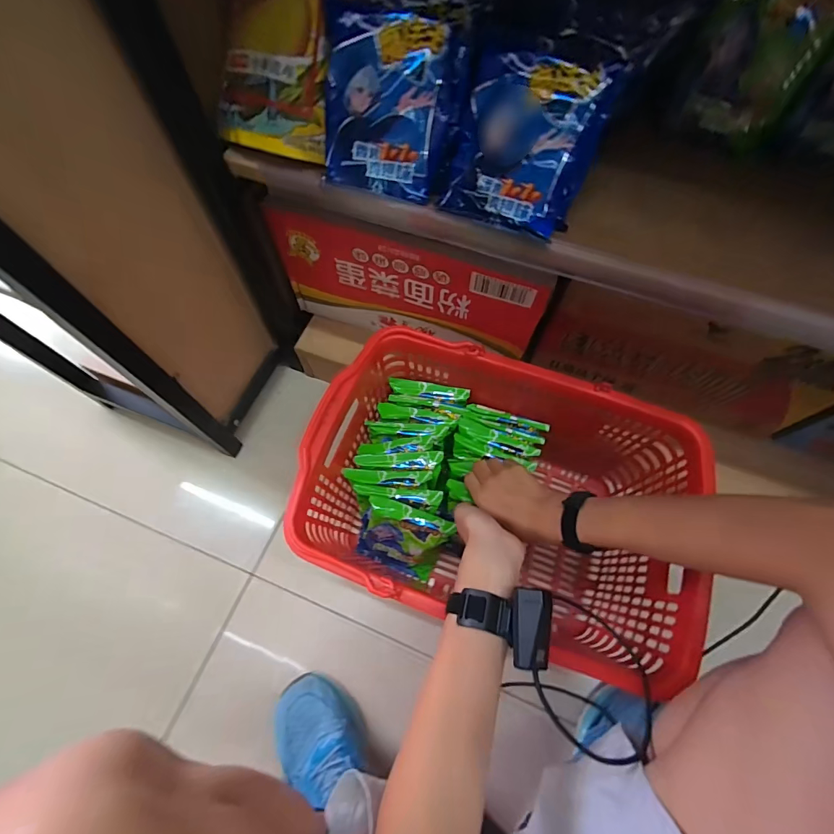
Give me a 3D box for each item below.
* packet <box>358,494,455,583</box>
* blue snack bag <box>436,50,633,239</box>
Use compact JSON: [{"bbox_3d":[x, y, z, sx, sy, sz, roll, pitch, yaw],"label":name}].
[{"bbox_3d":[-0.023,0.186,0.622,0.128,0.159,0.028,19,45,3],"label":"packet"},{"bbox_3d":[0.106,-0.265,0.396,0.129,0.143,0.035,25,30,14],"label":"blue snack bag"}]

